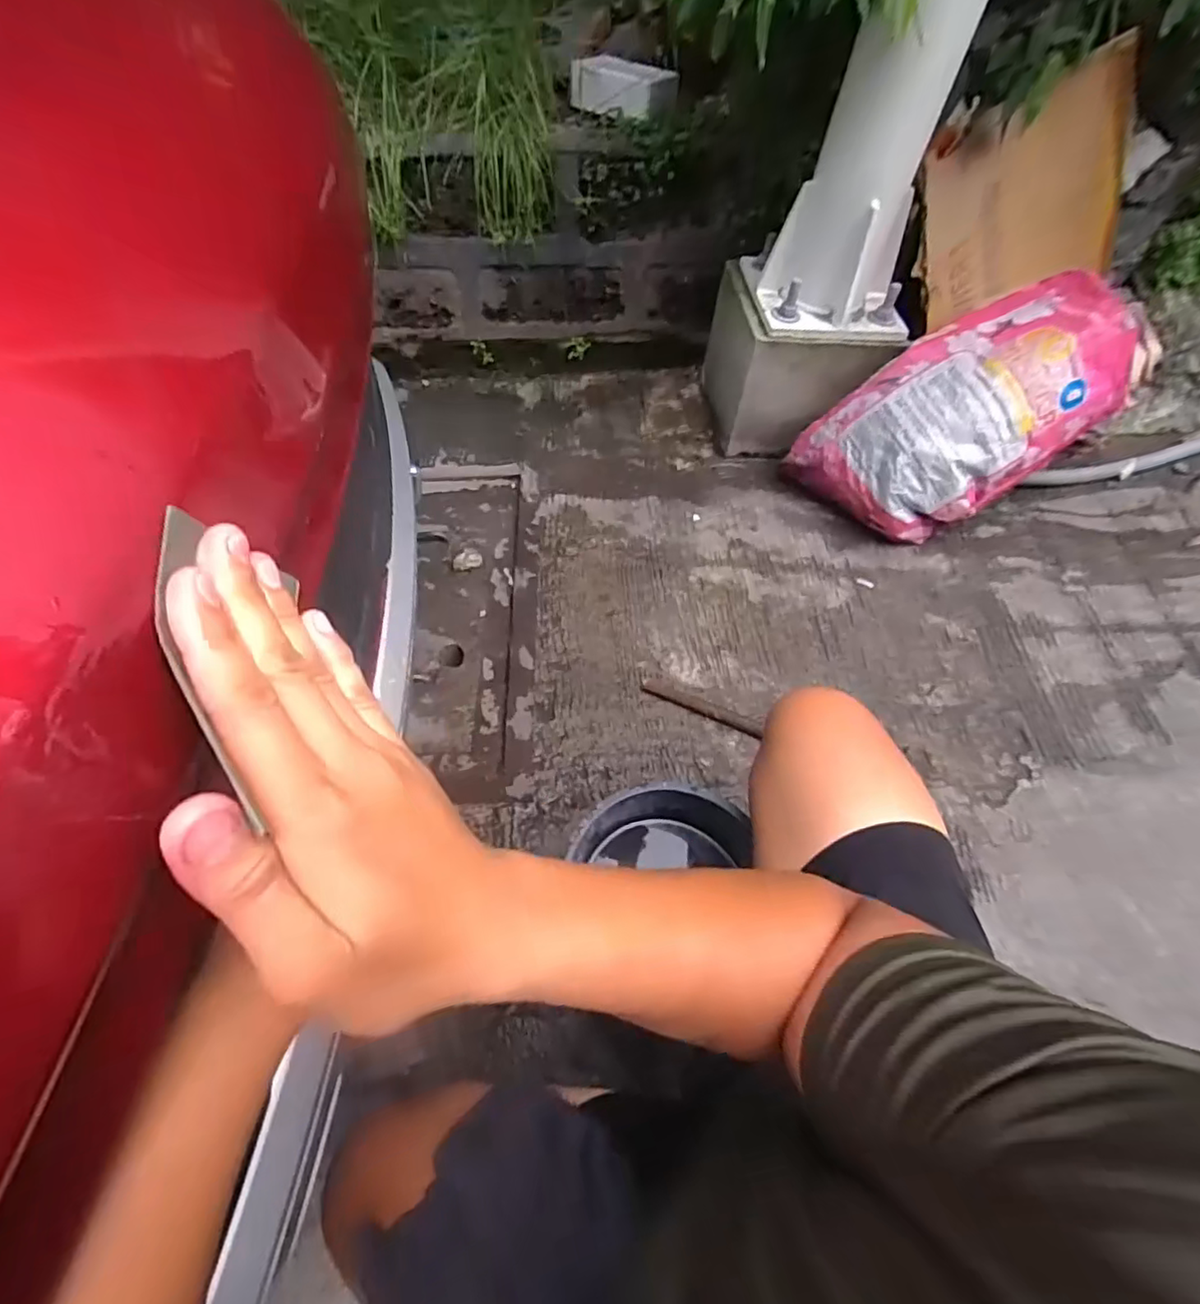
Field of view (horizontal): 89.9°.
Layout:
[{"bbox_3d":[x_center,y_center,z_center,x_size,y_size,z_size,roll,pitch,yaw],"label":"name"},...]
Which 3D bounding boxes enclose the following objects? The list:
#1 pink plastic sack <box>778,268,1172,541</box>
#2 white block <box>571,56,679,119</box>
[{"bbox_3d":[0.778,-0.507,1.267,0.685,0.218,0.355,-36,81,17],"label":"pink plastic sack"},{"bbox_3d":[0.042,-1.209,1.285,0.228,0.074,0.081,26,59,10],"label":"white block"}]

